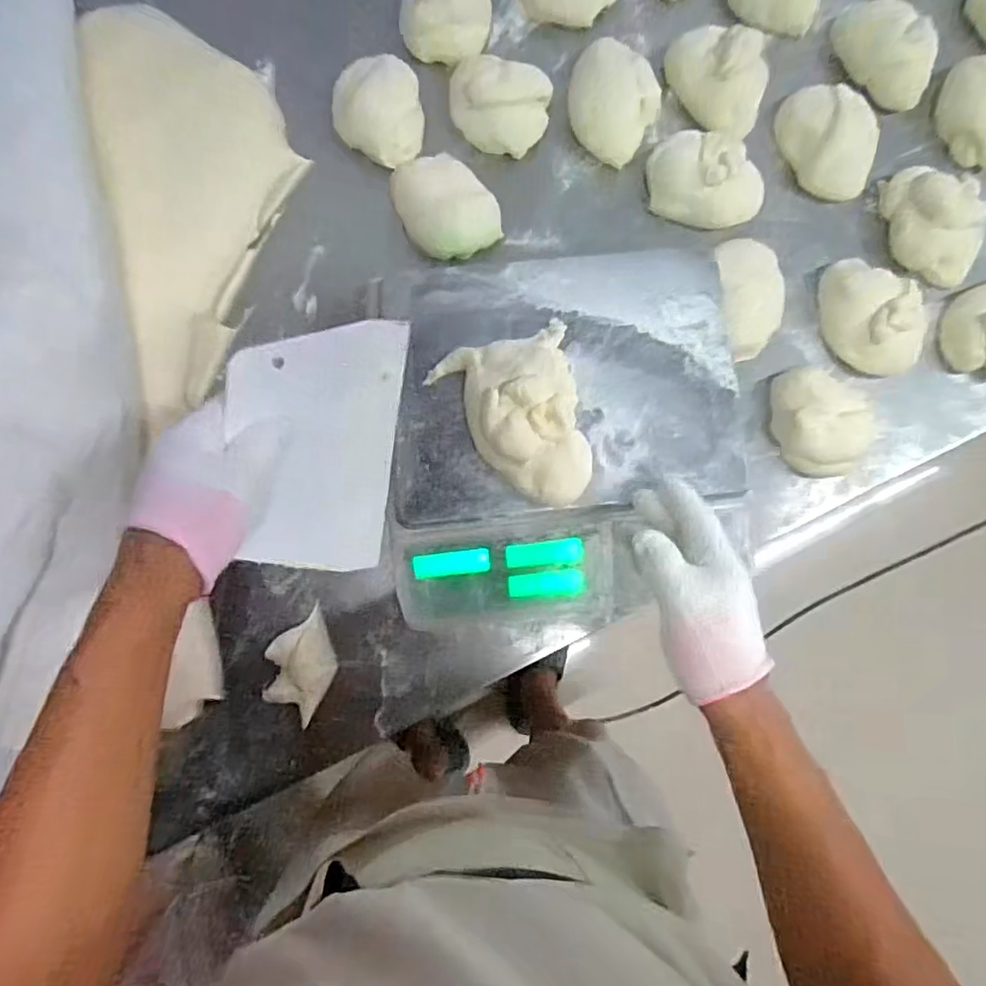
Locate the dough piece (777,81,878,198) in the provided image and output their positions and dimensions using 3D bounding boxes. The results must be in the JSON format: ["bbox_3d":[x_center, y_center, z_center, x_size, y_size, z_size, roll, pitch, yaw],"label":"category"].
[{"bbox_3d":[0.364,-0.383,0.666,0.079,0.039,0.127,-30,86,-7],"label":"dough piece"}]

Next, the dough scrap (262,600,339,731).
[{"bbox_3d":[-0.187,0.164,0.600,0.067,0.015,0.098,24,84,1],"label":"dough scrap"}]

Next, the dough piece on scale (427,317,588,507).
[{"bbox_3d":[0.026,-0.062,0.508,0.112,0.052,0.148,-18,84,-6],"label":"dough piece on scale"}]

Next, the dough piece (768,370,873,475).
[{"bbox_3d":[0.340,-0.073,0.629,0.104,0.048,0.113,-1,83,-4],"label":"dough piece"}]

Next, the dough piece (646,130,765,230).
[{"bbox_3d":[0.227,-0.333,0.654,0.122,0.047,0.085,25,81,-1],"label":"dough piece"}]

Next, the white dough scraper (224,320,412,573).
[{"bbox_3d":[-0.121,-0.027,0.426,0.122,0.005,0.182,-6,112,-42],"label":"white dough scraper"}]

